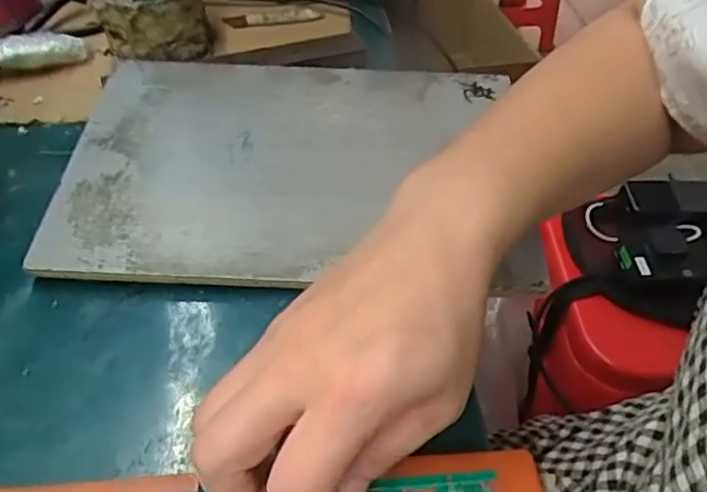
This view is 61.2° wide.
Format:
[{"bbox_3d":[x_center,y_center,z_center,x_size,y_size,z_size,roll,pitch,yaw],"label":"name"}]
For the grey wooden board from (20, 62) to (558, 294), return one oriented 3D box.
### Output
[{"bbox_3d":[-0.038,-0.058,0.396,0.291,0.007,0.198,3,53,1],"label":"grey wooden board"}]

